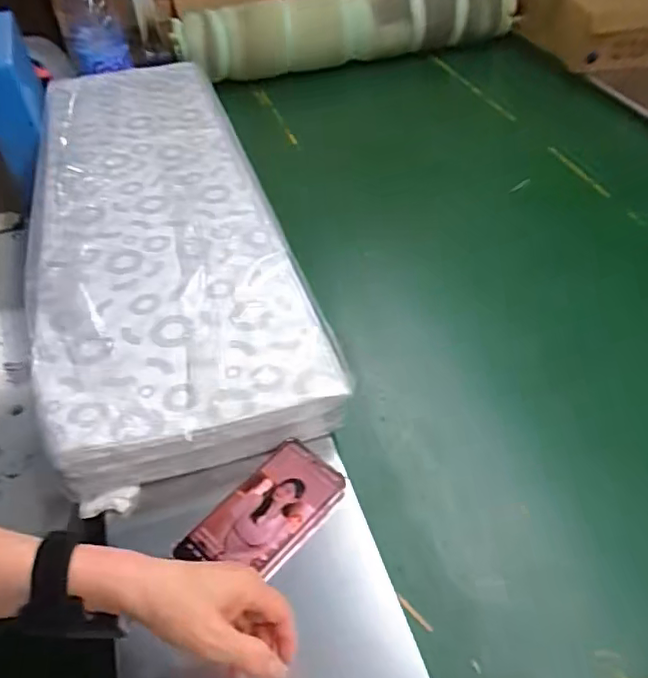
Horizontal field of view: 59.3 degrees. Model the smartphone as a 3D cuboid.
[{"bbox_3d":[-0.053,0.166,0.541,0.081,0.017,0.150,31,54,27],"label":"smartphone"}]

